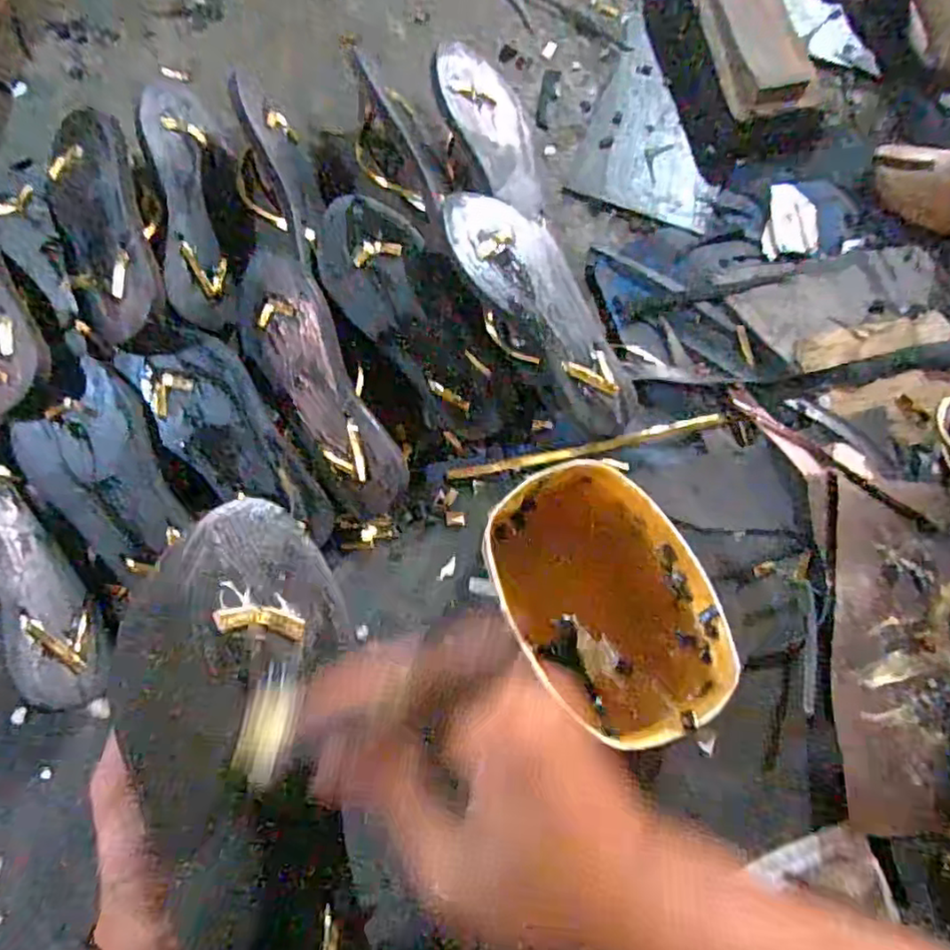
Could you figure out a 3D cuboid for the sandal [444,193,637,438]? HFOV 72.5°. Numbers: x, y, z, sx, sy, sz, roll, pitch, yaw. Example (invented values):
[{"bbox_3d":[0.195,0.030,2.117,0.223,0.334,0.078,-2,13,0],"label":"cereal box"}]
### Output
[{"bbox_3d":[0.059,-0.140,0.555,0.083,0.026,0.233,-37,92,-10],"label":"sandal"}]

